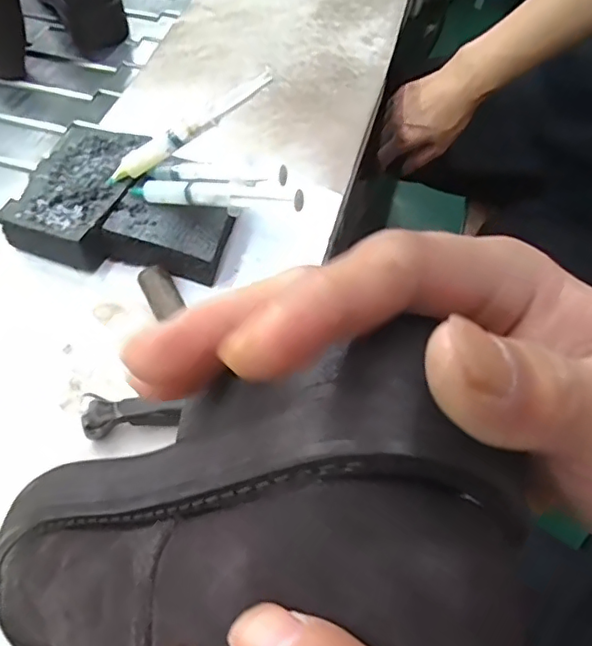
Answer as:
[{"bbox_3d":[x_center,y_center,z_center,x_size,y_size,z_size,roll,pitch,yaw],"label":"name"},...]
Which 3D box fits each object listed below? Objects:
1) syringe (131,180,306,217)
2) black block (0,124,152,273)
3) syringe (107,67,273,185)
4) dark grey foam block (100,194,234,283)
[{"bbox_3d":[-0.064,-0.093,0.413,0.142,0.015,0.016,10,53,24],"label":"syringe"},{"bbox_3d":[-0.172,-0.106,0.460,0.077,0.032,0.127,16,56,8],"label":"black block"},{"bbox_3d":[-0.083,-0.151,0.435,0.149,0.015,0.020,-28,57,12],"label":"syringe"},{"bbox_3d":[-0.098,-0.068,0.438,0.090,0.035,0.048,14,56,6],"label":"dark grey foam block"}]

